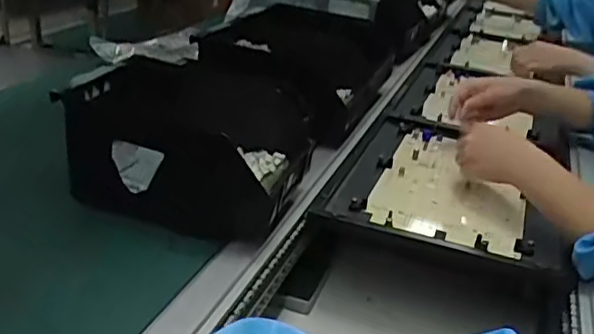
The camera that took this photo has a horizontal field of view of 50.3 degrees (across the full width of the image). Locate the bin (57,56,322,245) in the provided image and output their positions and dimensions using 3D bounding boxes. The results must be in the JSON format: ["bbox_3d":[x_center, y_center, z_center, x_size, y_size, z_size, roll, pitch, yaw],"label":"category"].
[{"bbox_3d":[-0.101,-0.026,0.667,0.212,0.129,0.163,9,25,10],"label":"bin"}]

